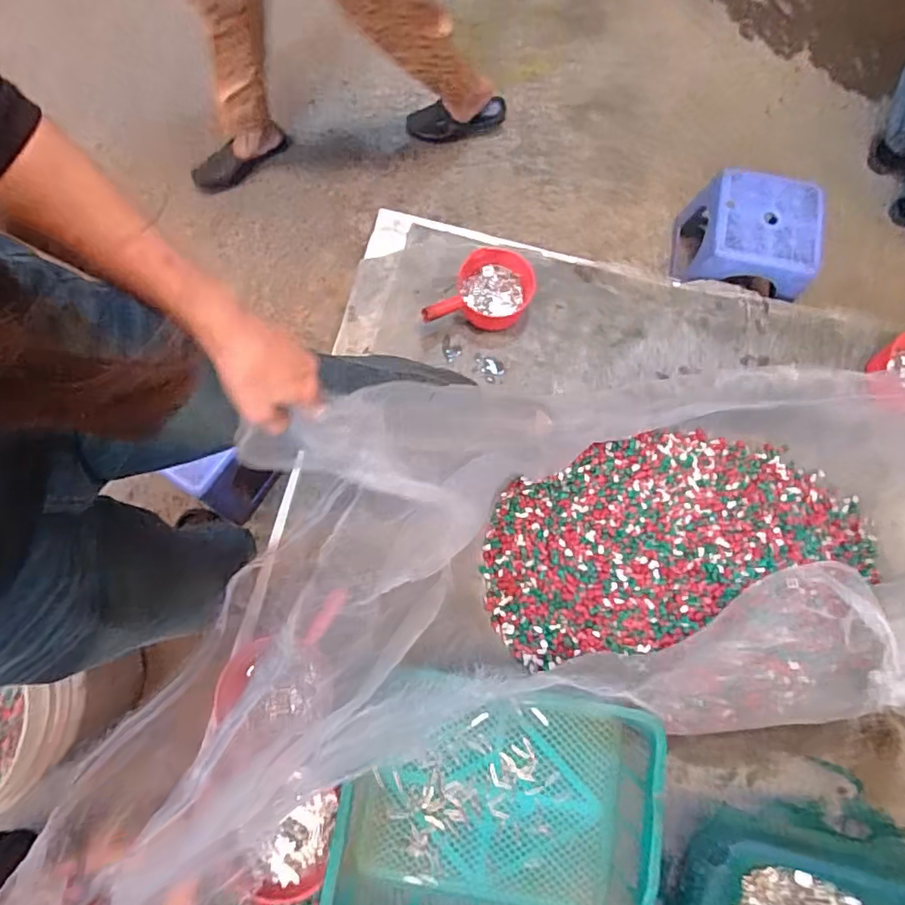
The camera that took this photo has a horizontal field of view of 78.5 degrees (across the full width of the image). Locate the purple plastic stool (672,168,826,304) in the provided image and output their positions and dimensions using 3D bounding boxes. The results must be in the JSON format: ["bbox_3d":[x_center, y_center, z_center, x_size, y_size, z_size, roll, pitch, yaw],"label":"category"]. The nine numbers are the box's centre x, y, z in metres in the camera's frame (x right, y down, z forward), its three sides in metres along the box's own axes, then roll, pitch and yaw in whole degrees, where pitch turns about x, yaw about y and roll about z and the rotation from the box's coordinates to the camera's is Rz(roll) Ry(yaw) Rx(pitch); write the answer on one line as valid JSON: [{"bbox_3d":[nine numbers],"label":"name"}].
[{"bbox_3d":[0.635,-0.451,1.242,0.246,0.249,0.246,11,77,2],"label":"purple plastic stool"}]

